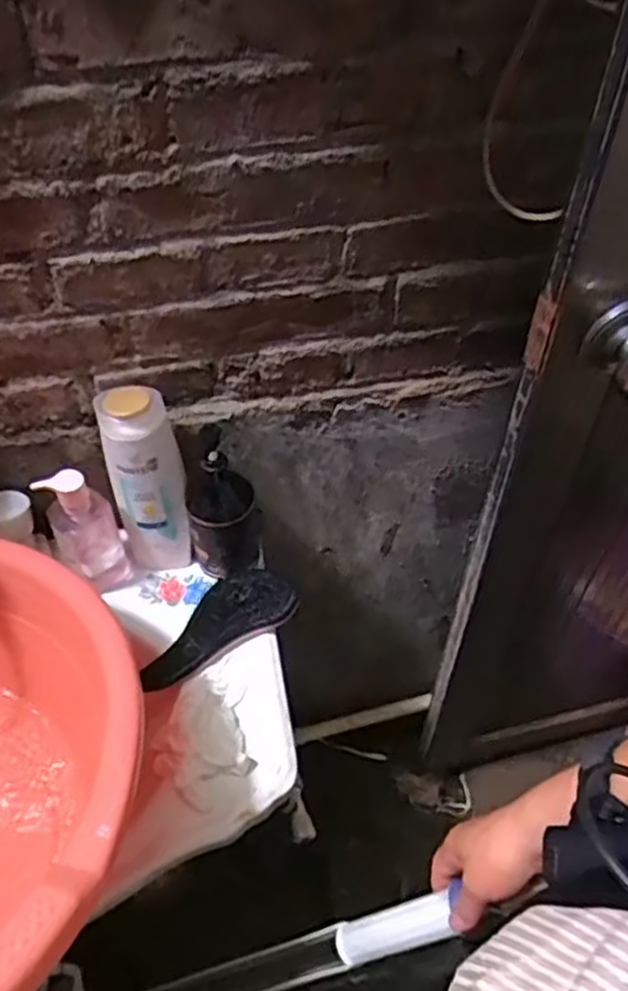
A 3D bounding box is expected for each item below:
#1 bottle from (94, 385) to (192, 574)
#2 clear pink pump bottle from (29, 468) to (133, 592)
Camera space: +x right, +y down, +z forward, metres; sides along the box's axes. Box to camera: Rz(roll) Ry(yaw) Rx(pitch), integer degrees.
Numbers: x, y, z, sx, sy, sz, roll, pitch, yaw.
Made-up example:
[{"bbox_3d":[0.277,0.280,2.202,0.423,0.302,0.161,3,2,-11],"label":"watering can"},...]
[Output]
[{"bbox_3d":[-0.165,-0.010,0.745,0.073,0.210,0.065,-19,53,-14],"label":"bottle"},{"bbox_3d":[-0.226,0.037,0.747,0.062,0.159,0.050,-23,54,-17],"label":"clear pink pump bottle"}]

